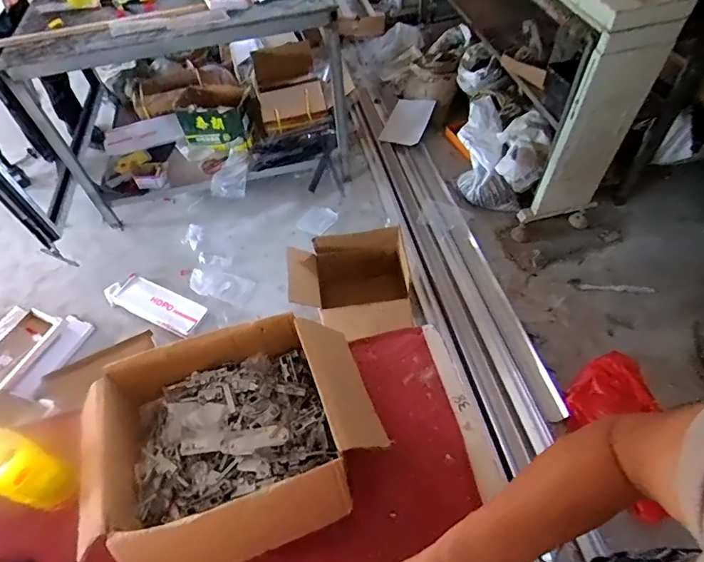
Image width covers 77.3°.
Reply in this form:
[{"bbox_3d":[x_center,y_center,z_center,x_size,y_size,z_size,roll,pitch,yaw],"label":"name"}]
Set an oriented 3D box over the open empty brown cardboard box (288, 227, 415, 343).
[{"bbox_3d":[-0.005,0.017,1.630,0.458,0.191,0.353,-2,53,2],"label":"open empty brown cardboard box"}]

